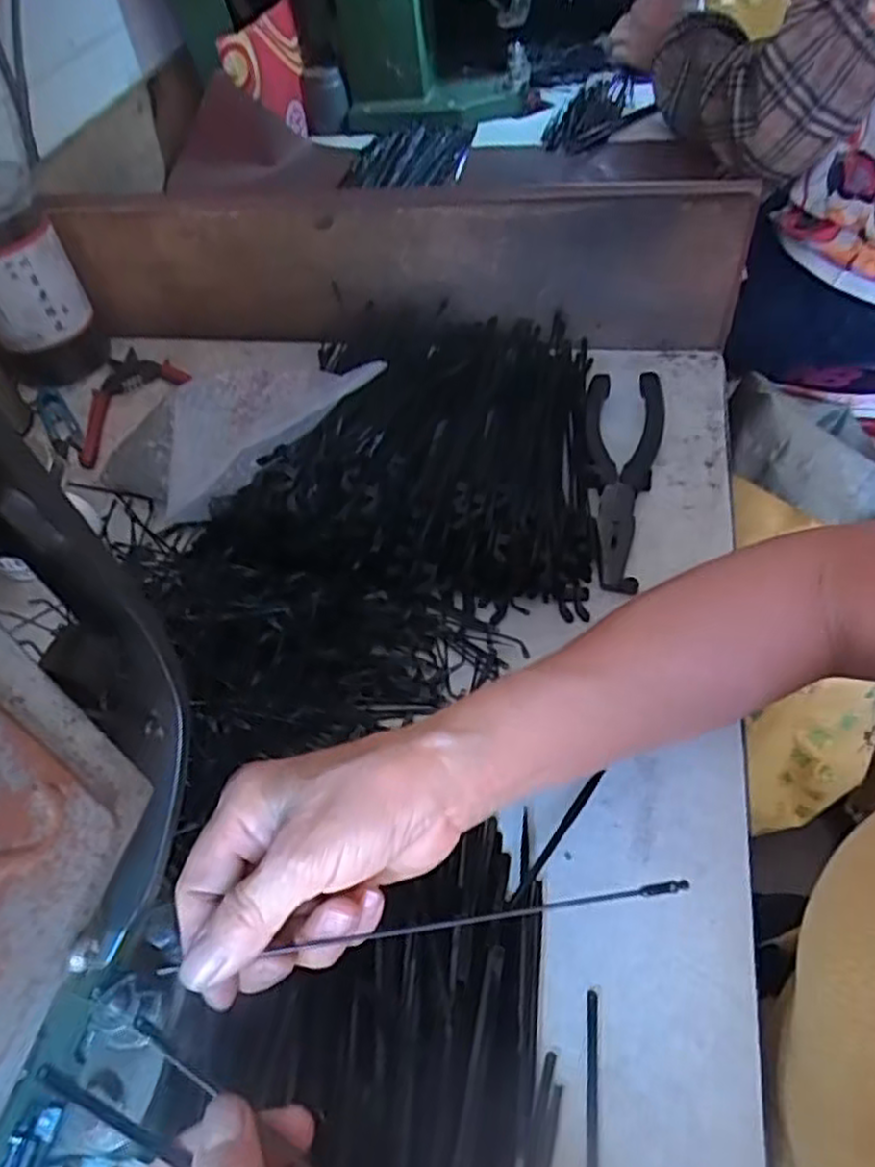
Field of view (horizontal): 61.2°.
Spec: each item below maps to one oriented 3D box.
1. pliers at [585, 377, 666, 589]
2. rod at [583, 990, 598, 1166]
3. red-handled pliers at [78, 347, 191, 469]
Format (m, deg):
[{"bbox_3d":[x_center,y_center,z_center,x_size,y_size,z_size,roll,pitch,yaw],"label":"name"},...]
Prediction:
[{"bbox_3d":[0.116,-0.074,0.474,0.051,0.012,0.182,7,52,12],"label":"pliers"},{"bbox_3d":[0.055,0.202,0.266,0.005,0.004,0.098,3,52,9],"label":"rod"},{"bbox_3d":[-0.265,-0.146,0.599,0.079,0.012,0.118,24,58,24],"label":"red-handled pliers"}]

